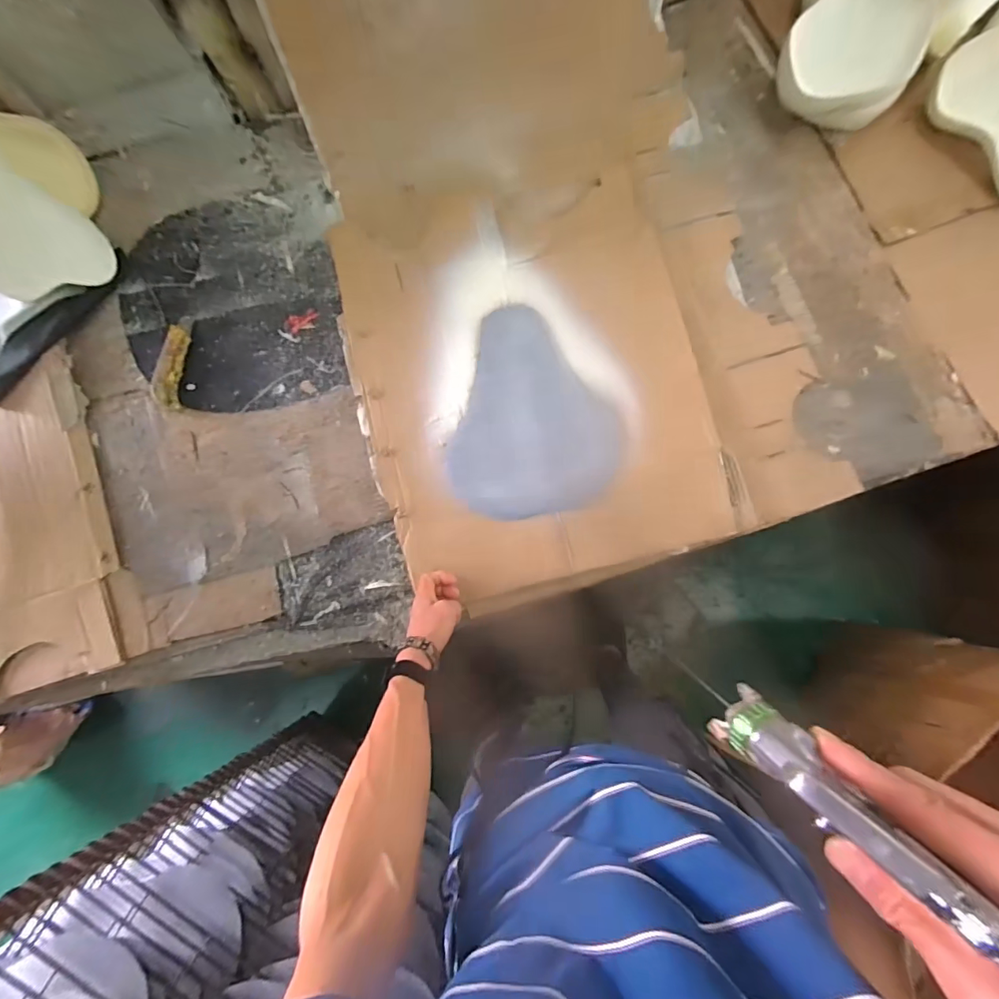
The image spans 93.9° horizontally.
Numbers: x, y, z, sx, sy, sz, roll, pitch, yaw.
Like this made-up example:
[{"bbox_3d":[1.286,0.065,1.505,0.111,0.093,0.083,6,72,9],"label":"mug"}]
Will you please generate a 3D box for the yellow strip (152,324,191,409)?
[{"bbox_3d":[-0.485,-0.196,0.688,0.039,0.014,0.124,1,80,2],"label":"yellow strip"}]

